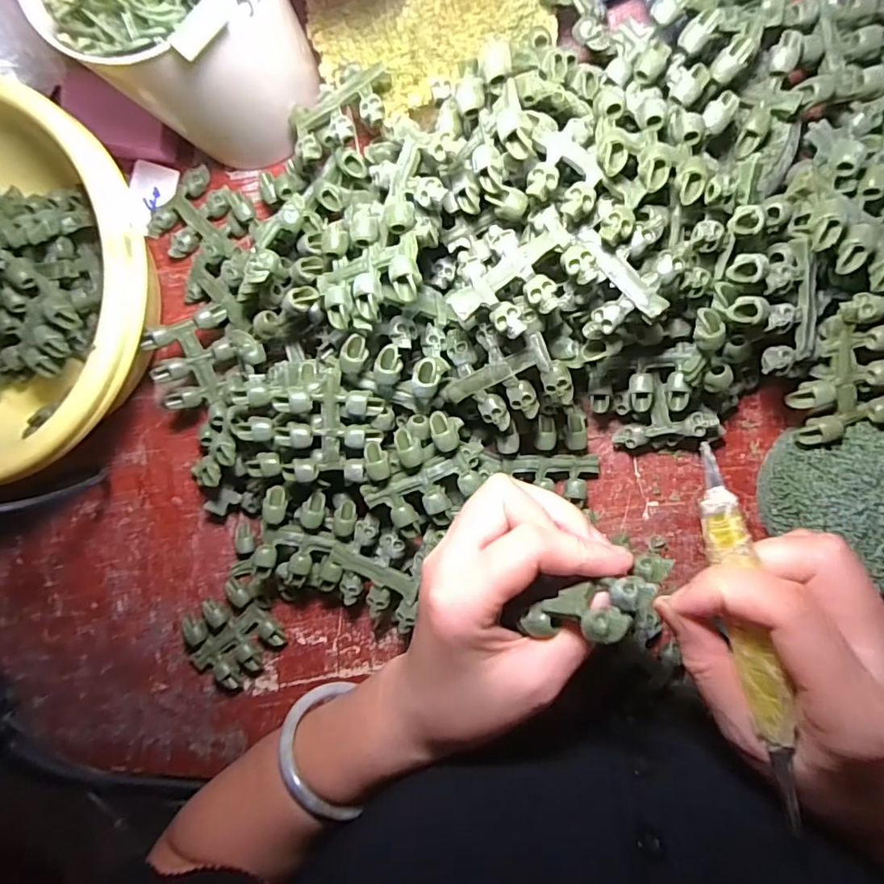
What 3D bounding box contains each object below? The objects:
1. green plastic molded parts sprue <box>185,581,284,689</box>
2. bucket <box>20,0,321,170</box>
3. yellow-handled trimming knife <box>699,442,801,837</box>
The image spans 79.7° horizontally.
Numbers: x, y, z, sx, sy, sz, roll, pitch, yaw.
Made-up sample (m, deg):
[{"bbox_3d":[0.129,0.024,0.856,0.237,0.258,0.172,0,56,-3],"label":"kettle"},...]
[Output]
[{"bbox_3d":[-0.141,0.130,0.352,0.062,0.014,0.056,-40,85,8],"label":"green plastic molded parts sprue"},{"bbox_3d":[-0.132,-0.233,0.288,0.109,0.121,0.112,0,92,9],"label":"bucket"},{"bbox_3d":[0.121,0.074,0.209,0.014,0.008,0.144,-11,84,9],"label":"yellow-handled trimming knife"}]

